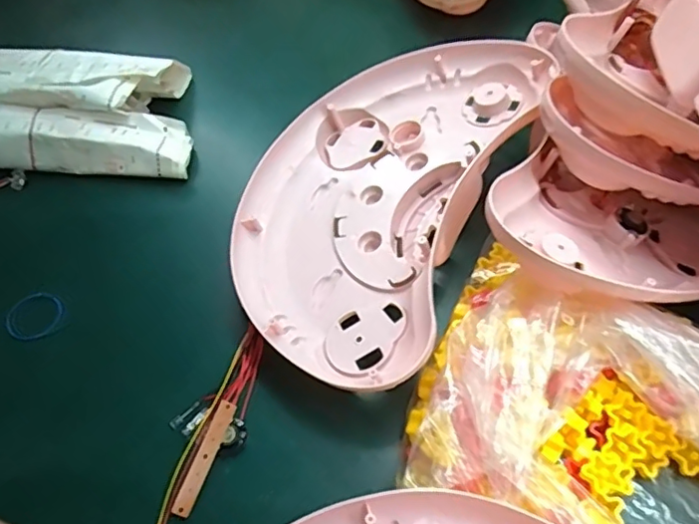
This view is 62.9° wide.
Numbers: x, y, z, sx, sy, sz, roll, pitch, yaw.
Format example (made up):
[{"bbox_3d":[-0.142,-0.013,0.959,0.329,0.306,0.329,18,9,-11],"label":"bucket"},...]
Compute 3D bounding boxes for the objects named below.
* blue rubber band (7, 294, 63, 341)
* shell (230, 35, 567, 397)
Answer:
[{"bbox_3d":[-0.267,0.044,0.484,0.045,0.008,0.047,-36,60,-13],"label":"blue rubber band"},{"bbox_3d":[0.017,-0.066,0.489,0.210,0.084,0.339,22,59,16],"label":"shell"}]

